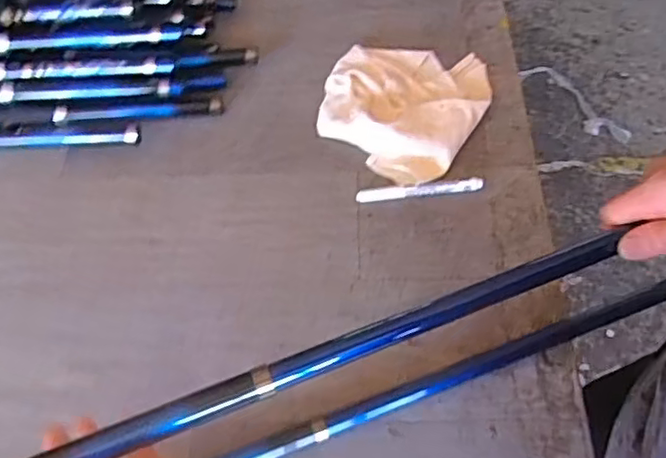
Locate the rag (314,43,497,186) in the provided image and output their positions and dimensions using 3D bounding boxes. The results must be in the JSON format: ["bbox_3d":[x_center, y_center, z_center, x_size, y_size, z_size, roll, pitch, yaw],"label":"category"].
[{"bbox_3d":[0.073,-0.143,0.665,0.168,0.035,0.174,29,65,18],"label":"rag"}]

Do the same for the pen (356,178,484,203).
[{"bbox_3d":[0.085,-0.038,0.615,0.121,0.010,0.014,-4,60,0],"label":"pen"}]

